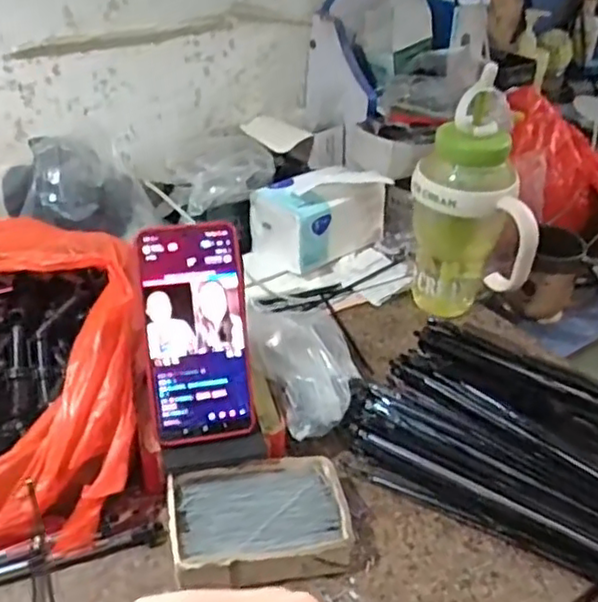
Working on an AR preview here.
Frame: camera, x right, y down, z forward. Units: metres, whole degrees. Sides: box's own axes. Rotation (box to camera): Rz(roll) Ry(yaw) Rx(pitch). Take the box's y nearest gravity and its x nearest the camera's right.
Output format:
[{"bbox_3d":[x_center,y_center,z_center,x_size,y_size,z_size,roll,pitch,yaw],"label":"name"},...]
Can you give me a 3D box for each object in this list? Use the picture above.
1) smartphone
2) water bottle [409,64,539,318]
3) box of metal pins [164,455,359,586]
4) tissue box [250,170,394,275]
[{"bbox_3d":[-0.077,0.025,0.517,0.077,0.161,0.008,-7,5,-11],"label":"smartphone"},{"bbox_3d":[0.177,-0.089,0.709,0.116,0.251,0.104,4,34,5],"label":"water bottle"},{"bbox_3d":[-0.029,0.167,0.513,0.127,0.039,0.088,-6,34,-10],"label":"box of metal pins"},{"bbox_3d":[0.024,-0.112,0.822,0.151,0.094,0.093,-28,43,-36],"label":"tissue box"}]

